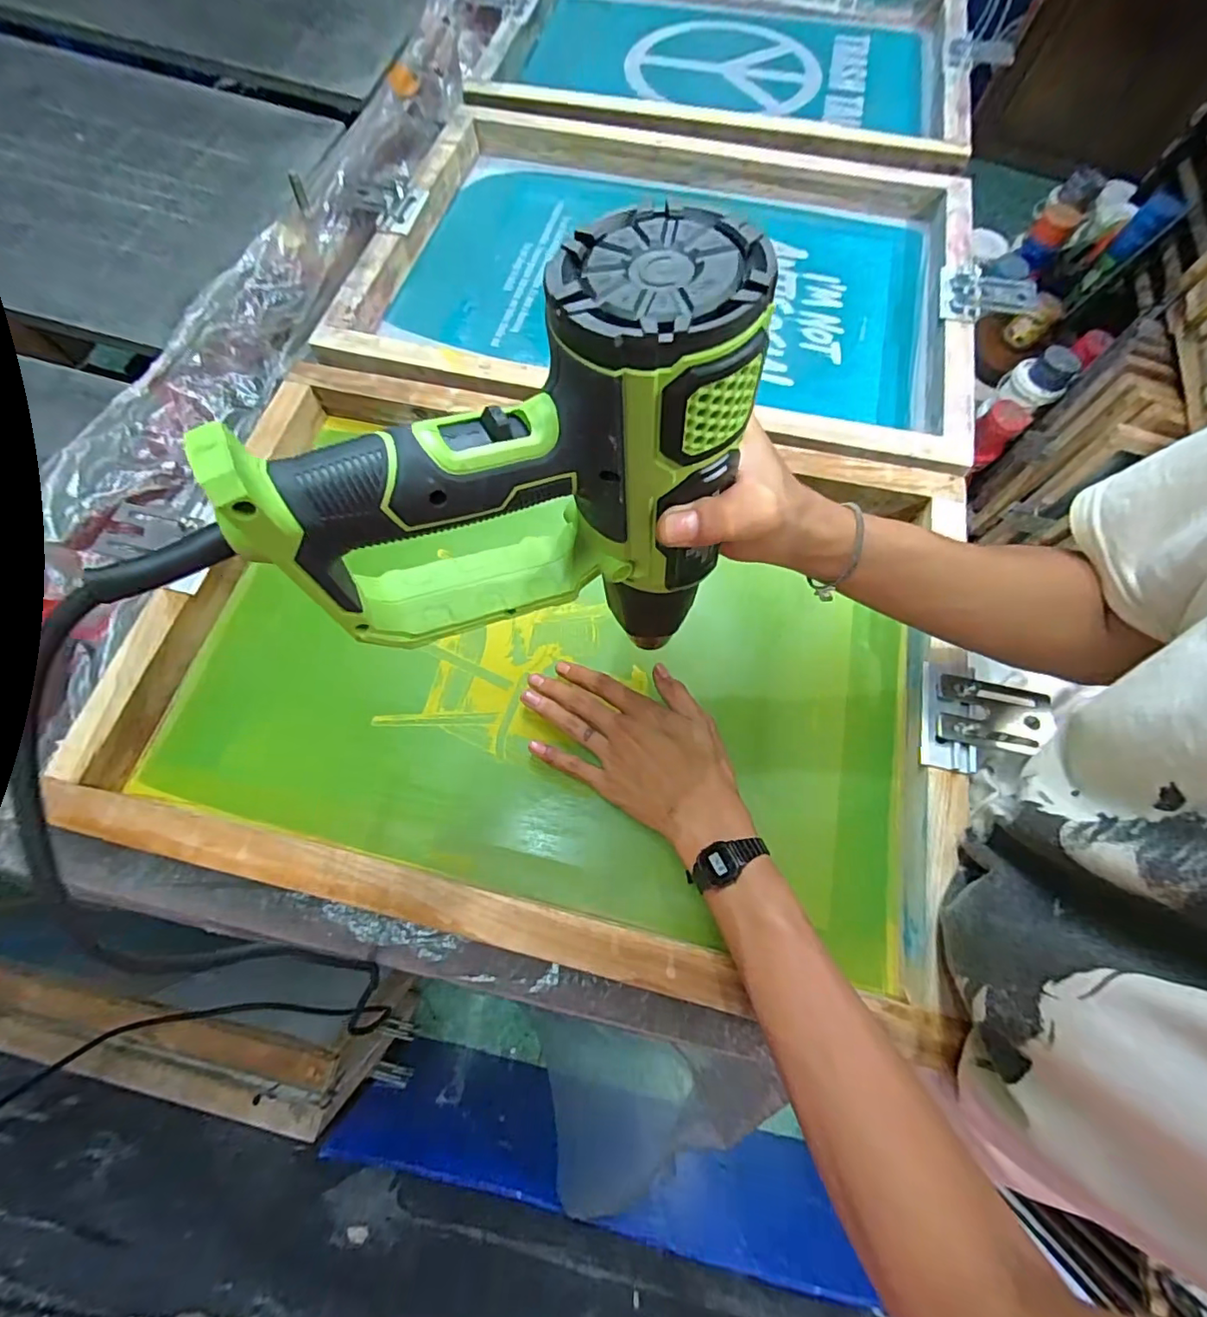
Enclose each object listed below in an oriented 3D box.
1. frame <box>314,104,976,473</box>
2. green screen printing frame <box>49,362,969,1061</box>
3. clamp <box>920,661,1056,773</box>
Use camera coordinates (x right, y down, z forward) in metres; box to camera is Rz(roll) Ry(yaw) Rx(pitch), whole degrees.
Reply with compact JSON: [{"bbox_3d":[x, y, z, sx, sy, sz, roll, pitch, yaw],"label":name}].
[{"bbox_3d":[0.072,-0.457,0.621,0.652,0.053,0.486,16,69,1],"label":"frame"},{"bbox_3d":[-0.052,-0.022,0.455,0.645,0.060,0.450,13,70,3],"label":"green screen printing frame"},{"bbox_3d":[0.286,0.049,0.405,0.088,0.019,0.077,14,69,1],"label":"clamp"}]

